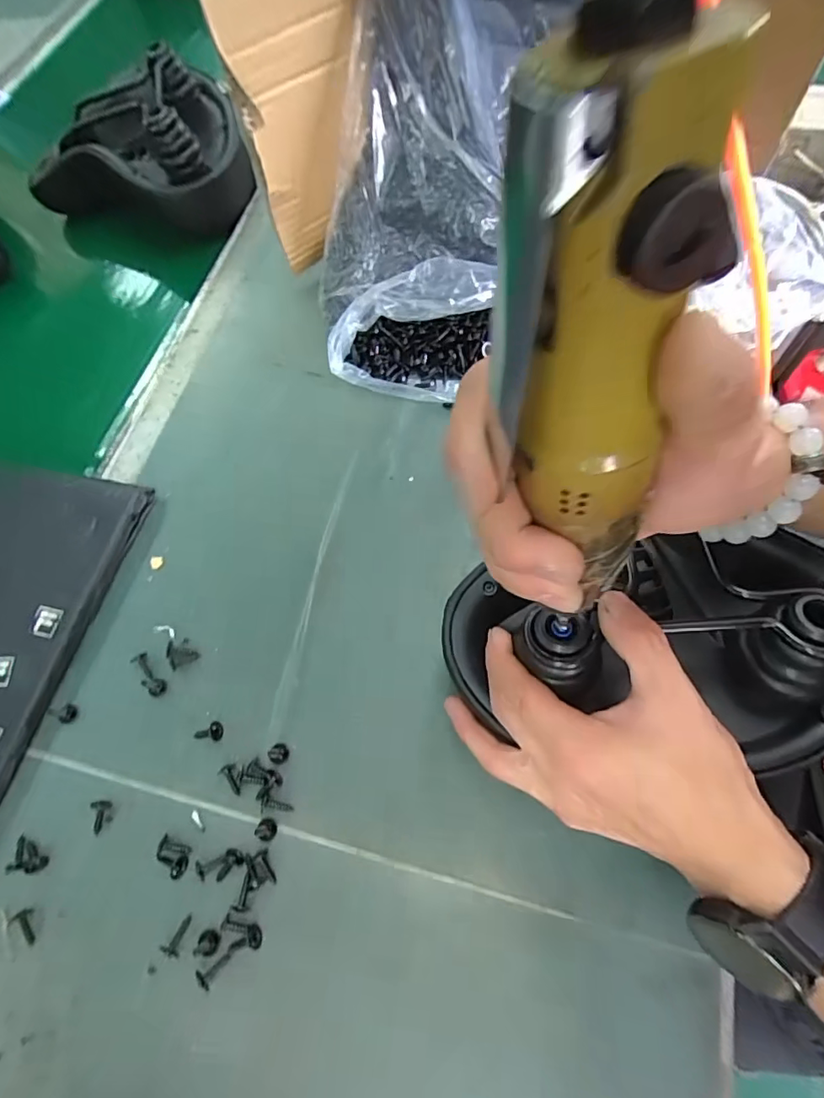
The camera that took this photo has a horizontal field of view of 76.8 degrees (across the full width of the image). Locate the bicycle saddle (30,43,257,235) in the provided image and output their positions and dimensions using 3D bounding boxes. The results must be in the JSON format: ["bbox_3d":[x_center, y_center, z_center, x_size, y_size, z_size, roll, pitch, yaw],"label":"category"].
[{"bbox_3d":[-0.321,-0.449,0.594,0.236,0.105,0.186,-25,67,-6],"label":"bicycle saddle"}]

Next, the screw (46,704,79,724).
[{"bbox_3d":[-0.260,0.121,0.385,0.019,0.011,0.014,7,66,7],"label":"screw"}]

